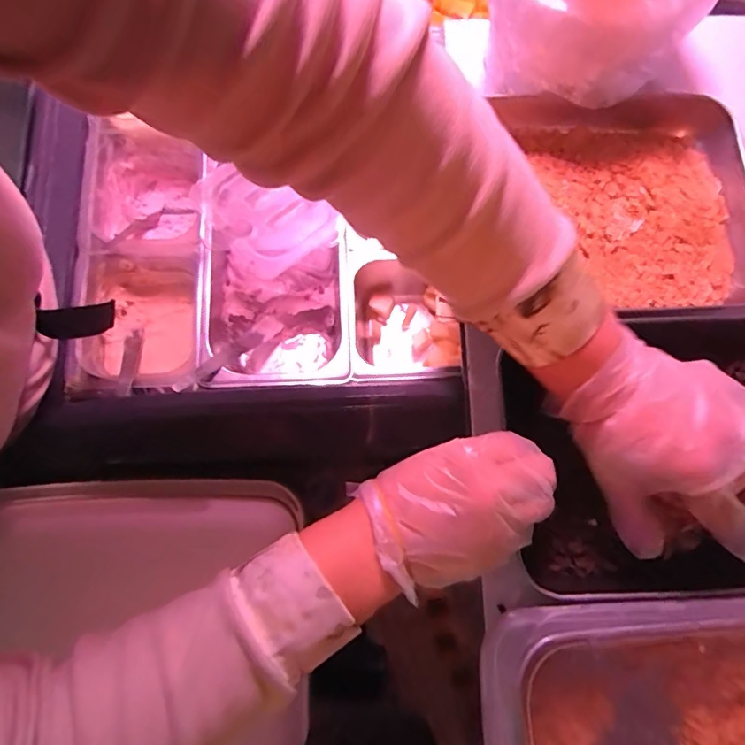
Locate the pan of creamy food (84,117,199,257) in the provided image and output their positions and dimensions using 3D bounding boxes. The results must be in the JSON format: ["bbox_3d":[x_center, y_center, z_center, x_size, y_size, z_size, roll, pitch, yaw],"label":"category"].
[{"bbox_3d":[-0.298,-0.242,0.695,0.149,0.106,0.208,-5,79,-1],"label":"pan of creamy food"}]

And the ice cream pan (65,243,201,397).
[{"bbox_3d":[-0.297,-0.061,0.647,0.165,0.091,0.181,-1,79,-1],"label":"ice cream pan"}]

